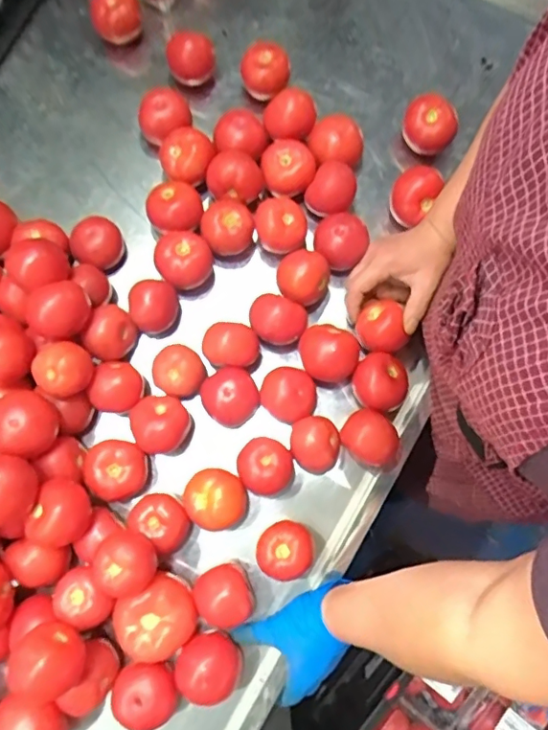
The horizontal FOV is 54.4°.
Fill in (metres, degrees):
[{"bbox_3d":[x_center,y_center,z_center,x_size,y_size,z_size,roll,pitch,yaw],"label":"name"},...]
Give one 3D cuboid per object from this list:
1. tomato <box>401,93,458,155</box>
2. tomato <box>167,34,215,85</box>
[{"bbox_3d":[0.188,-0.289,0.659,0.063,0.056,0.061,0,78,-1],"label":"tomato"},{"bbox_3d":[-0.104,-0.381,0.681,0.060,0.058,0.065,-10,79,-3],"label":"tomato"}]

